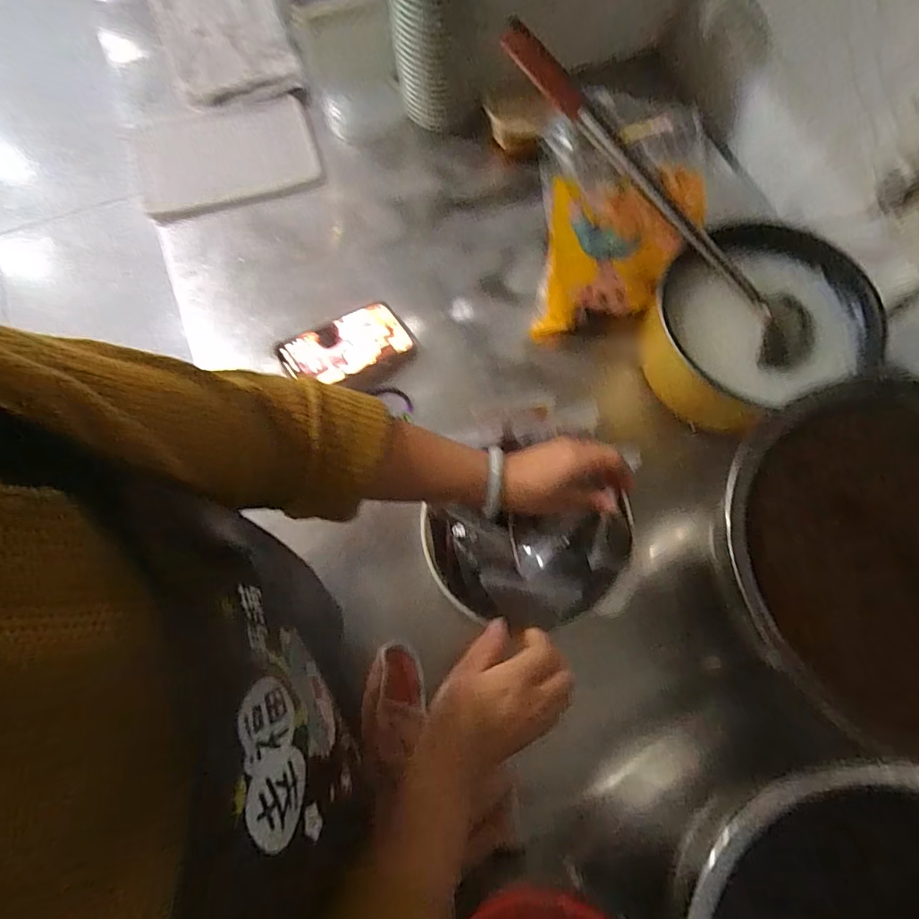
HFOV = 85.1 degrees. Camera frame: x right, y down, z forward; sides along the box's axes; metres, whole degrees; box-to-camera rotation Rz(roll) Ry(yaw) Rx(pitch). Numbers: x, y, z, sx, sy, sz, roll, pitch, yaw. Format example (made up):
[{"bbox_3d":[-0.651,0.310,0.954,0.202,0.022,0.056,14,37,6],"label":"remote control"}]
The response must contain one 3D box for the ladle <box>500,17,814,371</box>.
[{"bbox_3d":[0.226,-0.285,0.545,0.470,0.062,0.082,45,77,-2],"label":"ladle"}]

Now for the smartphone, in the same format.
[{"bbox_3d":[-0.136,-0.138,0.610,0.154,0.008,0.076,-29,81,-21],"label":"smartphone"}]

